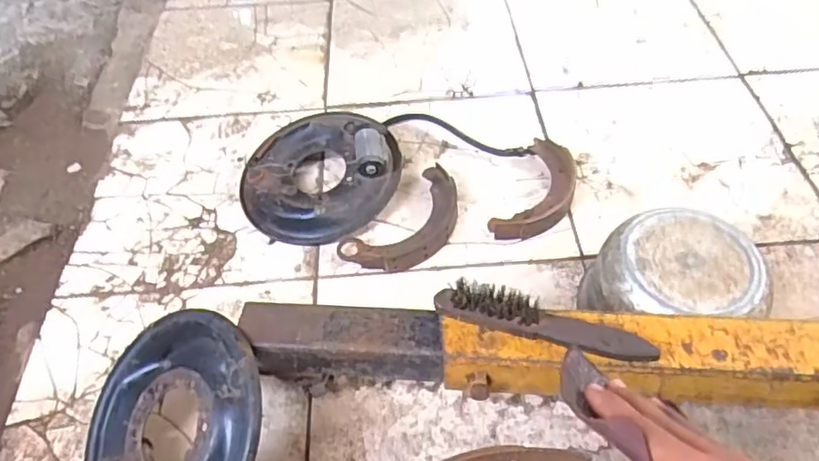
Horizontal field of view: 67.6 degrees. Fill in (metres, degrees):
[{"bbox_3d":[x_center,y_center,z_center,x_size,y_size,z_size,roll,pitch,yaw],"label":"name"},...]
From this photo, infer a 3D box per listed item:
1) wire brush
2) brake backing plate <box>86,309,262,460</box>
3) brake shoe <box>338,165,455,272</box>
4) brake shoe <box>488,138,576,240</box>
[{"bbox_3d":[0.141,0.098,0.648,0.227,0.046,0.035,12,53,13],"label":"wire brush"},{"bbox_3d":[-0.263,0.221,0.682,0.266,0.028,0.259,-13,64,27],"label":"brake backing plate"},{"bbox_3d":[0.001,-0.007,0.966,0.224,0.033,0.121,-39,59,-23],"label":"brake shoe"},{"bbox_3d":[0.215,-0.066,0.996,0.101,0.034,0.224,20,56,18],"label":"brake shoe"}]

